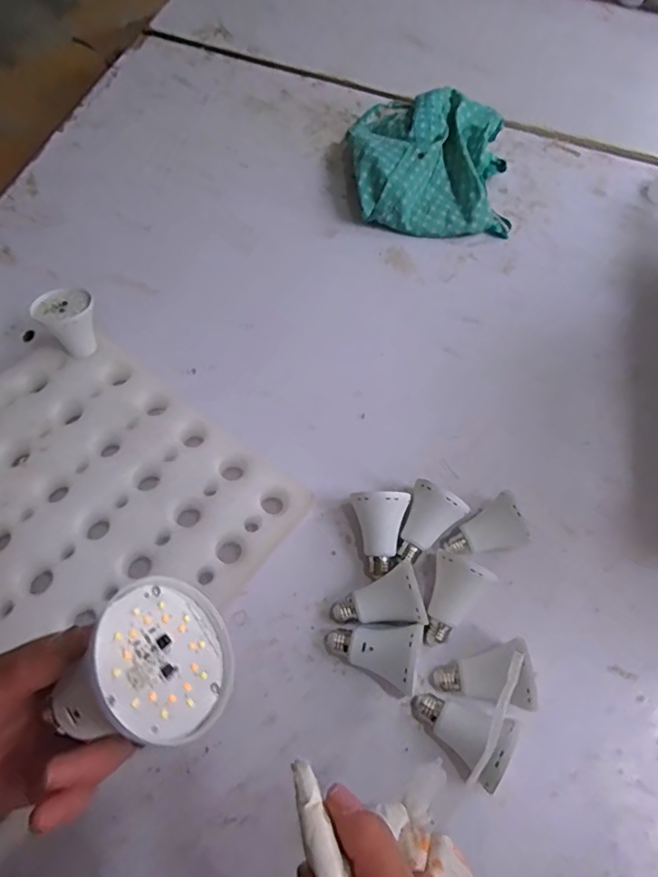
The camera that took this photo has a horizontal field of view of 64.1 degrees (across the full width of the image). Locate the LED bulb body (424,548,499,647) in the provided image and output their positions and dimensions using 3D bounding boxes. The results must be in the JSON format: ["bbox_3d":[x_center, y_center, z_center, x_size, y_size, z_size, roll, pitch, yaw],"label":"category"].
[{"bbox_3d":[0.123,0.166,0.535,0.055,0.054,0.082,27,66,9],"label":"LED bulb body"}]

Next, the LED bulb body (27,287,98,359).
[{"bbox_3d":[-0.301,-0.136,0.610,0.066,0.061,0.057,-17,66,-12],"label":"LED bulb body"}]

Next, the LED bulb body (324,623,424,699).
[{"bbox_3d":[0.047,0.205,0.513,0.095,0.056,0.061,16,64,4],"label":"LED bulb body"}]

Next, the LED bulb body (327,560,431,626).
[{"bbox_3d":[0.048,0.167,0.533,0.087,0.056,0.058,-11,66,-9],"label":"LED bulb body"}]

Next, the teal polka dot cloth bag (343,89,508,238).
[{"bbox_3d":[0.159,-0.463,0.844,0.247,0.062,0.308,2,64,-3],"label":"teal polka dot cloth bag"}]

